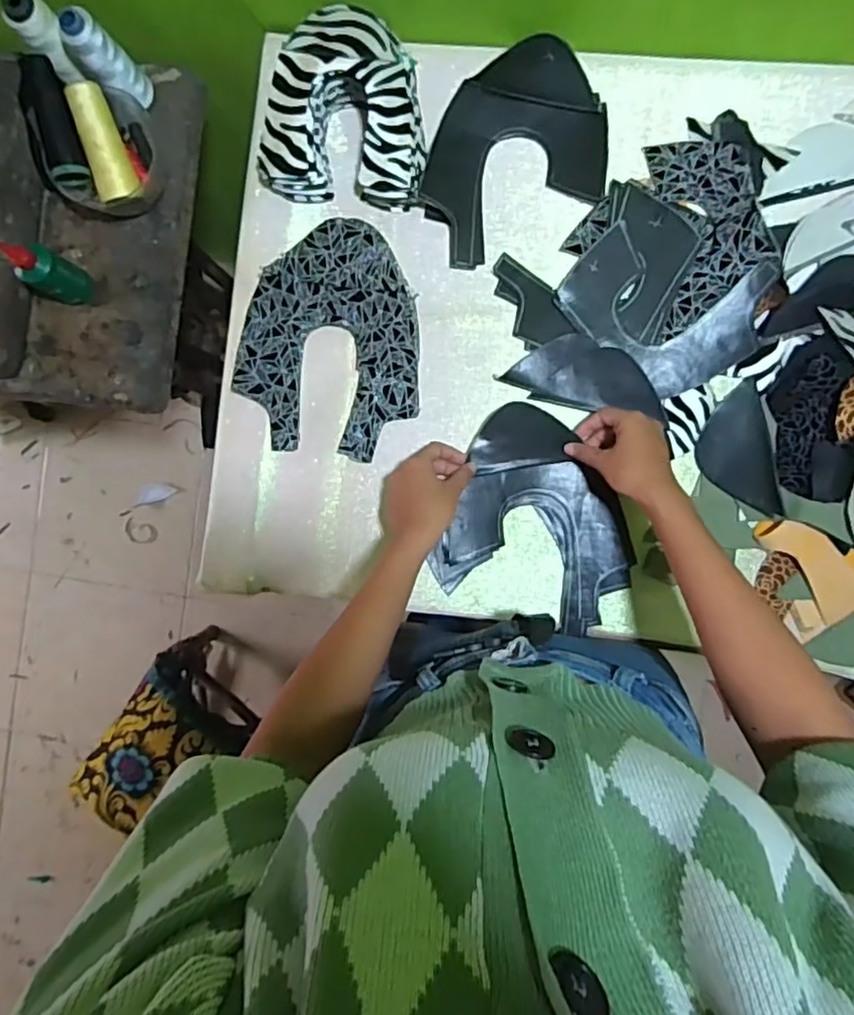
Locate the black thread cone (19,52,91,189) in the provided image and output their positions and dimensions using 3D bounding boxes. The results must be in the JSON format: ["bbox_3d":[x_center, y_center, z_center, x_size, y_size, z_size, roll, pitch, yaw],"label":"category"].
[{"bbox_3d":[-0.385,-0.402,0.635,0.040,0.038,0.121,-13,89,6],"label":"black thread cone"}]

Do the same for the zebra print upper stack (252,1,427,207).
[{"bbox_3d":[-0.085,-0.410,0.631,0.167,0.074,0.165,5,93,7],"label":"zebra print upper stack"}]

